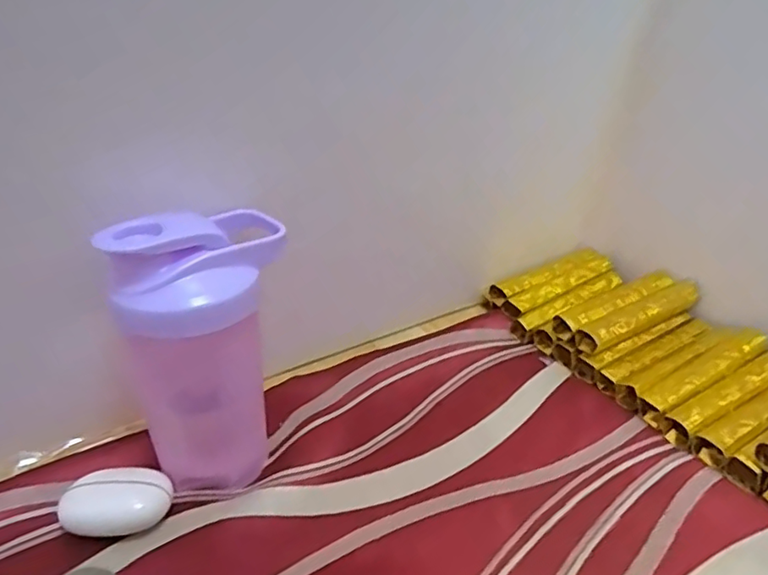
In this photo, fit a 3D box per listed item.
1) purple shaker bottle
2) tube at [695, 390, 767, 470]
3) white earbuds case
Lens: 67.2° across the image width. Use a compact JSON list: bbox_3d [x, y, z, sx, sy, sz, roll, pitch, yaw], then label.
[{"bbox_3d":[-0.108,0.040,0.367,0.099,0.178,0.079,-11,31,-18],"label":"purple shaker bottle"},{"bbox_3d":[0.283,0.096,0.429,0.132,0.026,0.022,-16,33,-26],"label":"tube"},{"bbox_3d":[-0.161,0.131,0.351,0.060,0.029,0.036,1,29,2],"label":"white earbuds case"}]

